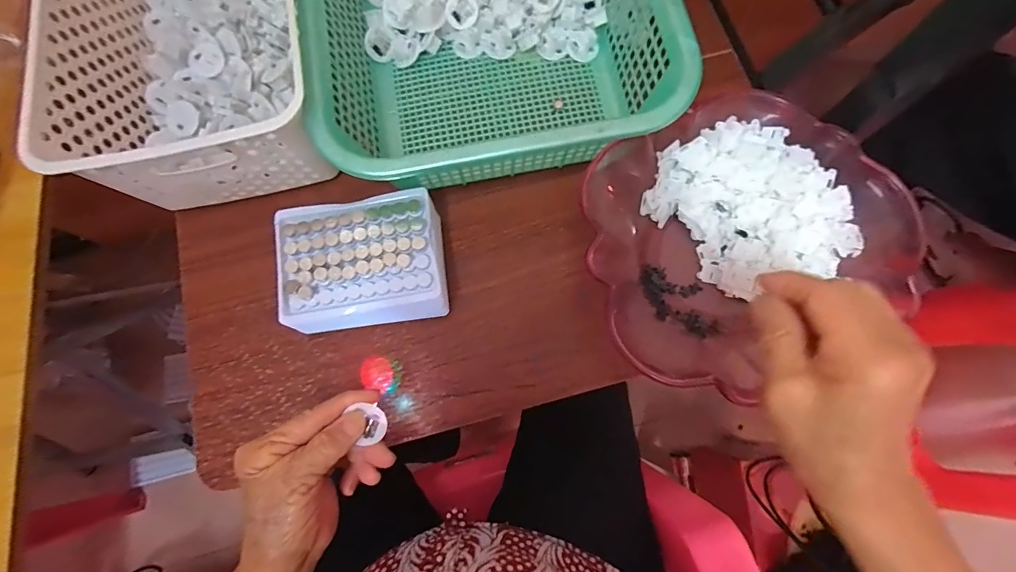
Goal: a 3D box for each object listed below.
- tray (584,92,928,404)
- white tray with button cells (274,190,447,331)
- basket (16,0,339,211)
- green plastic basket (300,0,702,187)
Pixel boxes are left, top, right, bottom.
[{"bbox_3d":[0.185,-0.037,0.358,0.230,0.061,0.216,-26,78,-5],"label":"tray"},{"bbox_3d":[-0.122,-0.019,0.374,0.130,0.050,0.102,-8,77,-1],"label":"white tray with button cells"},{"bbox_3d":[-0.278,-0.227,0.384,0.210,0.102,0.316,-13,77,-2],"label":"basket"},{"bbox_3d":[-0.027,-0.268,0.398,0.287,0.104,0.378,-10,77,-1],"label":"green plastic basket"}]

